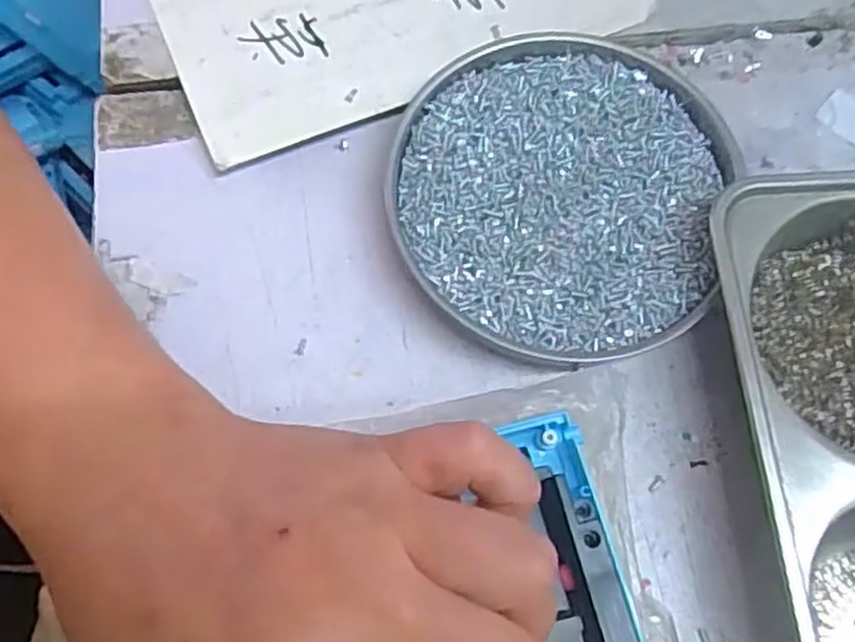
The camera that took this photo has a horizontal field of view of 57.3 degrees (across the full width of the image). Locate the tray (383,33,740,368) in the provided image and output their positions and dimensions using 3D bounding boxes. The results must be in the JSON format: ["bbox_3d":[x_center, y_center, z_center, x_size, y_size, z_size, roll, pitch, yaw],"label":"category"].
[{"bbox_3d":[0.055,-0.050,0.312,0.129,0.018,0.138,0,71,-1],"label":"tray"}]

